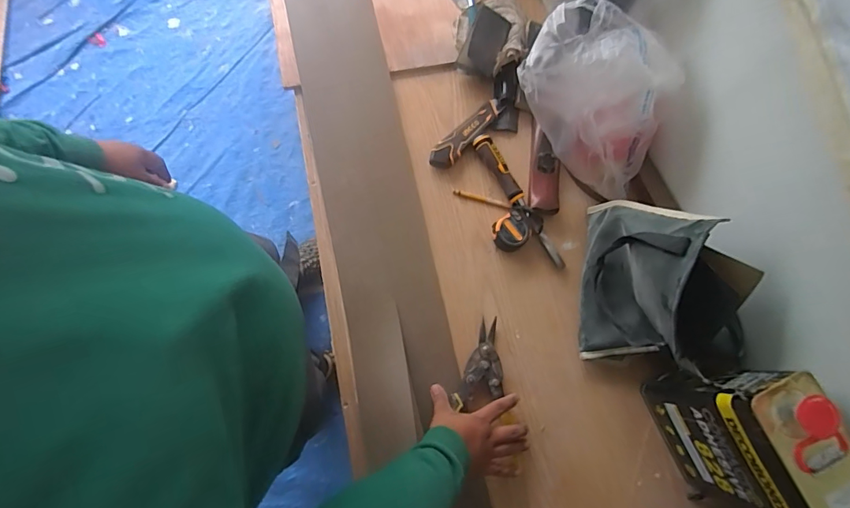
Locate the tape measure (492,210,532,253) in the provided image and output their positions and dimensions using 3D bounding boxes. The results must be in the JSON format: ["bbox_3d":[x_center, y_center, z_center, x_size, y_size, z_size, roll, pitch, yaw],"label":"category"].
[{"bbox_3d":[0.149,-0.038,0.759,0.068,0.039,0.063,-30,80,-7],"label":"tape measure"}]

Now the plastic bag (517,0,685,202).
[{"bbox_3d":[0.274,-0.240,0.719,0.258,0.206,0.158,41,79,7],"label":"plastic bag"}]

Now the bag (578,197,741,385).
[{"bbox_3d":[0.341,0.036,0.659,0.157,0.215,0.261,5,78,0],"label":"bag"}]

